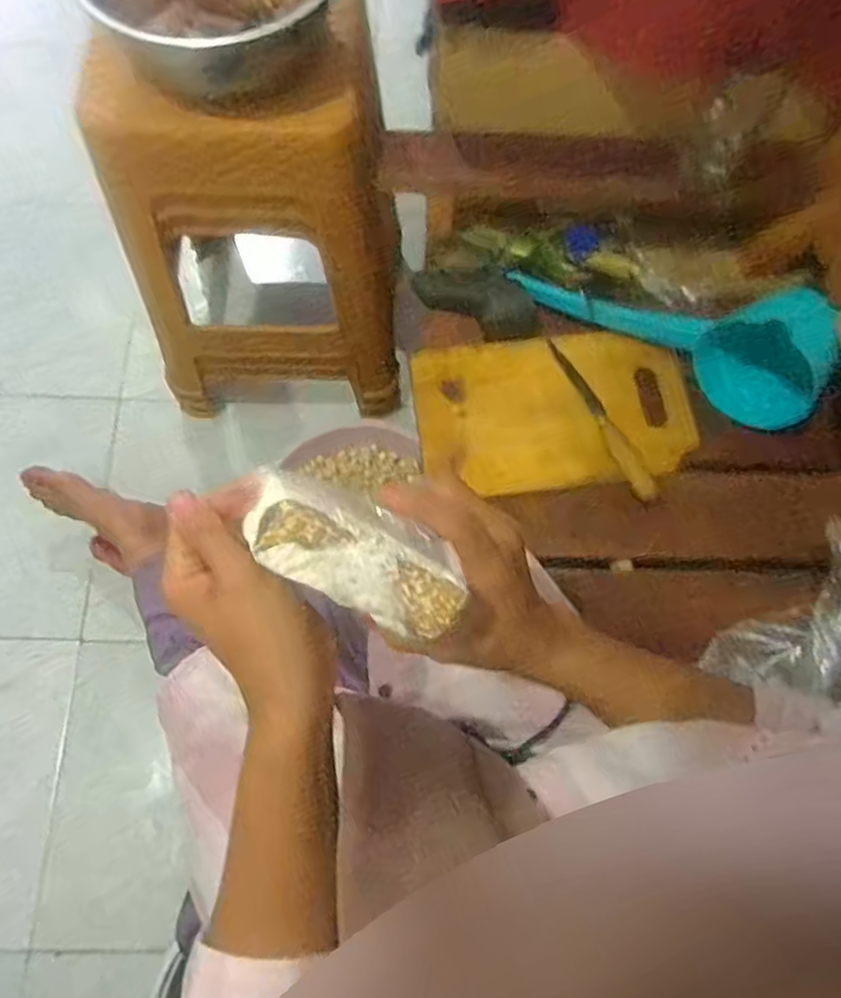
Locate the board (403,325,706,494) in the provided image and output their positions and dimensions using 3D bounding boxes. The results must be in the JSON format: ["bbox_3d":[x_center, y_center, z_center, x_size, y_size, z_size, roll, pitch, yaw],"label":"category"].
[{"bbox_3d":[0.146,-0.098,0.759,0.294,0.025,0.178,-5,71,-4],"label":"board"}]

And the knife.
[{"bbox_3d":[0.193,-0.090,0.742,0.025,0.021,0.205,-22,73,-9],"label":"knife"}]

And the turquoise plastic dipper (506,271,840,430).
[{"bbox_3d":[0.270,-0.189,0.772,0.338,0.096,0.115,23,71,24],"label":"turquoise plastic dipper"}]

